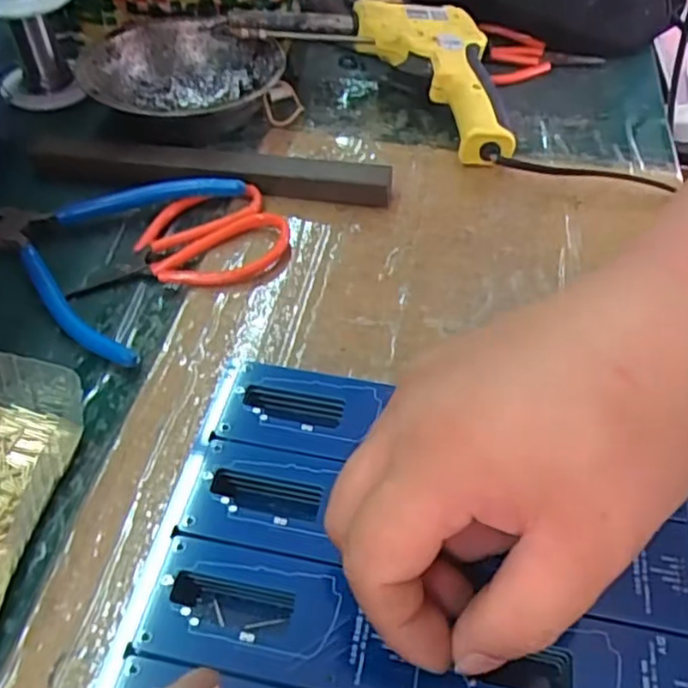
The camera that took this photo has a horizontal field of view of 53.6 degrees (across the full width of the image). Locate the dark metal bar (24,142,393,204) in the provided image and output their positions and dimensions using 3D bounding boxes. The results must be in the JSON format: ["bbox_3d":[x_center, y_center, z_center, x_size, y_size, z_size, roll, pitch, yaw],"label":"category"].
[{"bbox_3d":[-0.079,-0.102,0.401,0.212,0.019,0.024,6,49,4],"label":"dark metal bar"}]

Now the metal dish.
[{"bbox_3d":[-0.105,-0.174,0.450,0.125,0.039,0.112,-13,51,-12],"label":"metal dish"}]

